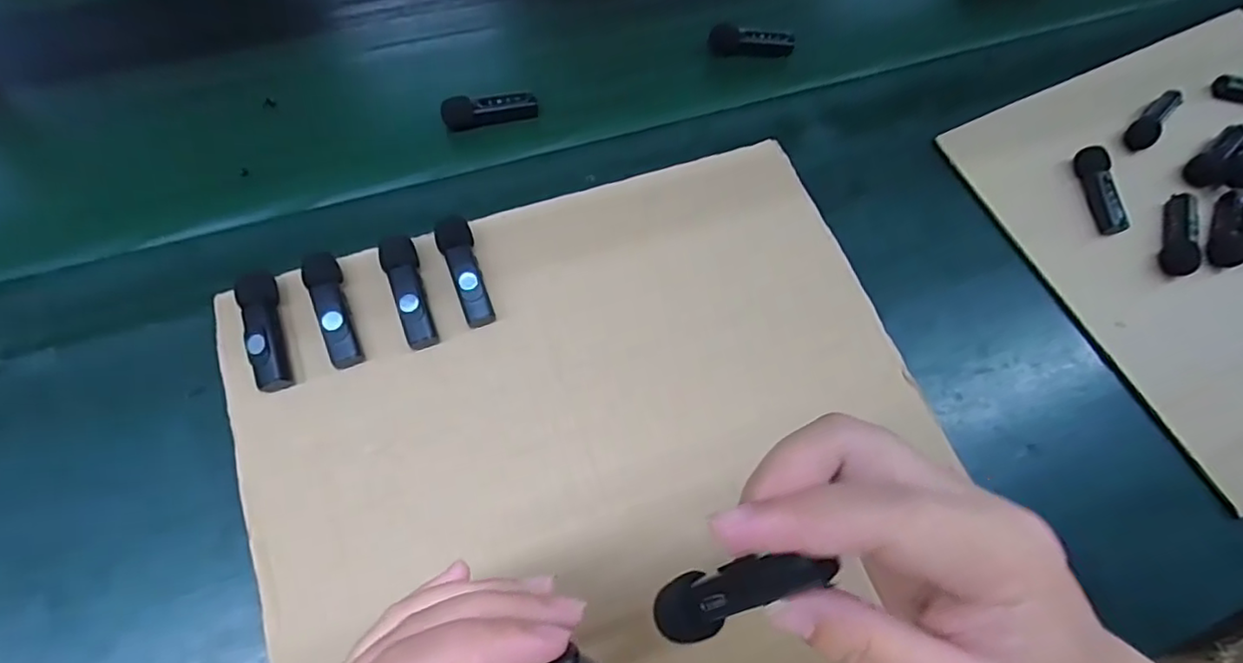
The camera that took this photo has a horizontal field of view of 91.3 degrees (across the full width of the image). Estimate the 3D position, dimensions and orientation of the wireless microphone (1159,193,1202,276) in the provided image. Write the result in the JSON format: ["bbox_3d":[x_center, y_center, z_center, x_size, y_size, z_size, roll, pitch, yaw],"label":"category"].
[{"bbox_3d":[0.385,-0.068,0.418,0.018,0.016,0.062,23,66,6],"label":"wireless microphone"}]

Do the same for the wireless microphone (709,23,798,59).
[{"bbox_3d":[0.099,-0.222,0.467,0.063,0.015,0.023,1,65,-4],"label":"wireless microphone"}]

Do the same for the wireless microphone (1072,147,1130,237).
[{"bbox_3d":[0.338,-0.100,0.427,0.015,0.016,0.064,-5,74,-6],"label":"wireless microphone"}]

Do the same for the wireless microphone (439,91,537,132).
[{"bbox_3d":[-0.090,-0.151,0.419,0.064,0.021,0.016,-16,68,-11],"label":"wireless microphone"}]

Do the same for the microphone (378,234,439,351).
[{"bbox_3d":[-0.114,-0.022,0.326,0.018,0.016,0.064,-19,68,-13],"label":"microphone"}]

